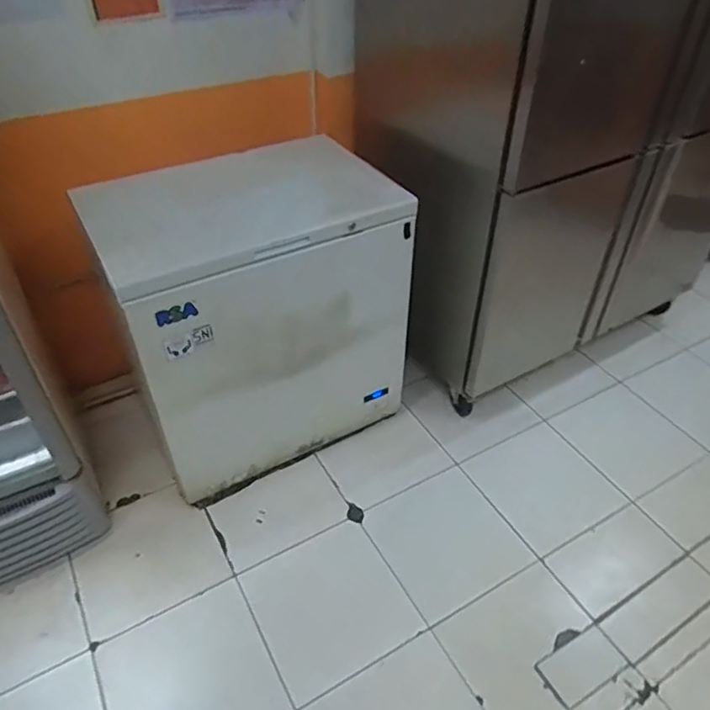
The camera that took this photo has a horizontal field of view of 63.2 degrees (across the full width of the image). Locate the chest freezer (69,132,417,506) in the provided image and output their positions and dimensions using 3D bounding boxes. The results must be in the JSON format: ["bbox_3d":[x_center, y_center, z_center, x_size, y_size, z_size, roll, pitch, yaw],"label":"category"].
[{"bbox_3d":[-0.279,-0.134,1.730,0.754,0.815,0.457,-21,46,-23],"label":"chest freezer"}]

